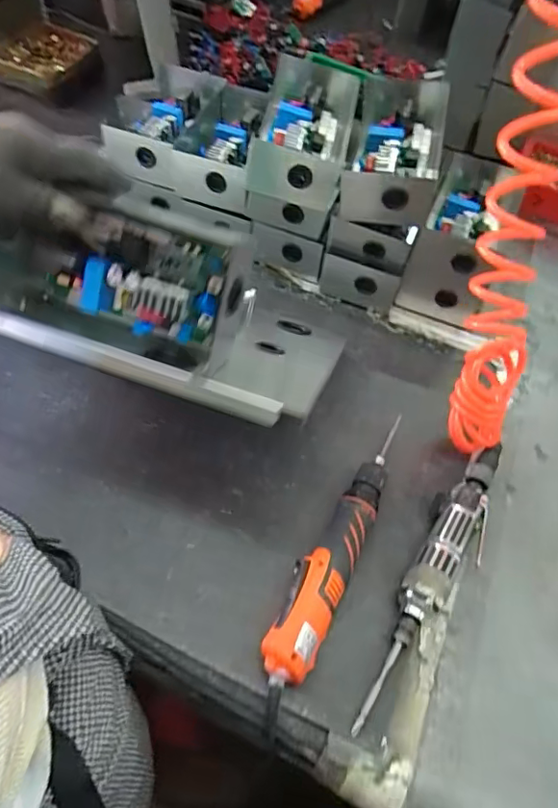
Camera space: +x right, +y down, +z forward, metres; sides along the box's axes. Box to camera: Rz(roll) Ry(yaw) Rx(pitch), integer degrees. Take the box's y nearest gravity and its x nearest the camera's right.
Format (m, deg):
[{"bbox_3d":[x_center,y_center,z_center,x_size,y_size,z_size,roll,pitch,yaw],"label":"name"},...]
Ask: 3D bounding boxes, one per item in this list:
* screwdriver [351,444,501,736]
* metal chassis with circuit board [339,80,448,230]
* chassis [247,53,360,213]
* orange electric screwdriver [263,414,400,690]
[{"bbox_3d":[0.157,0.162,0.522,0.053,0.040,0.305,28,59,14],"label":"screwdriver"},{"bbox_3d":[0.147,-0.317,0.662,0.112,0.072,0.225,15,57,6],"label":"metal chassis with circuit board"},{"bbox_3d":[0.032,-0.338,0.672,0.115,0.068,0.211,11,56,3],"label":"chassis"},{"bbox_3d":[0.059,0.133,0.534,0.050,0.040,0.289,24,57,11],"label":"orange electric screwdriver"}]

